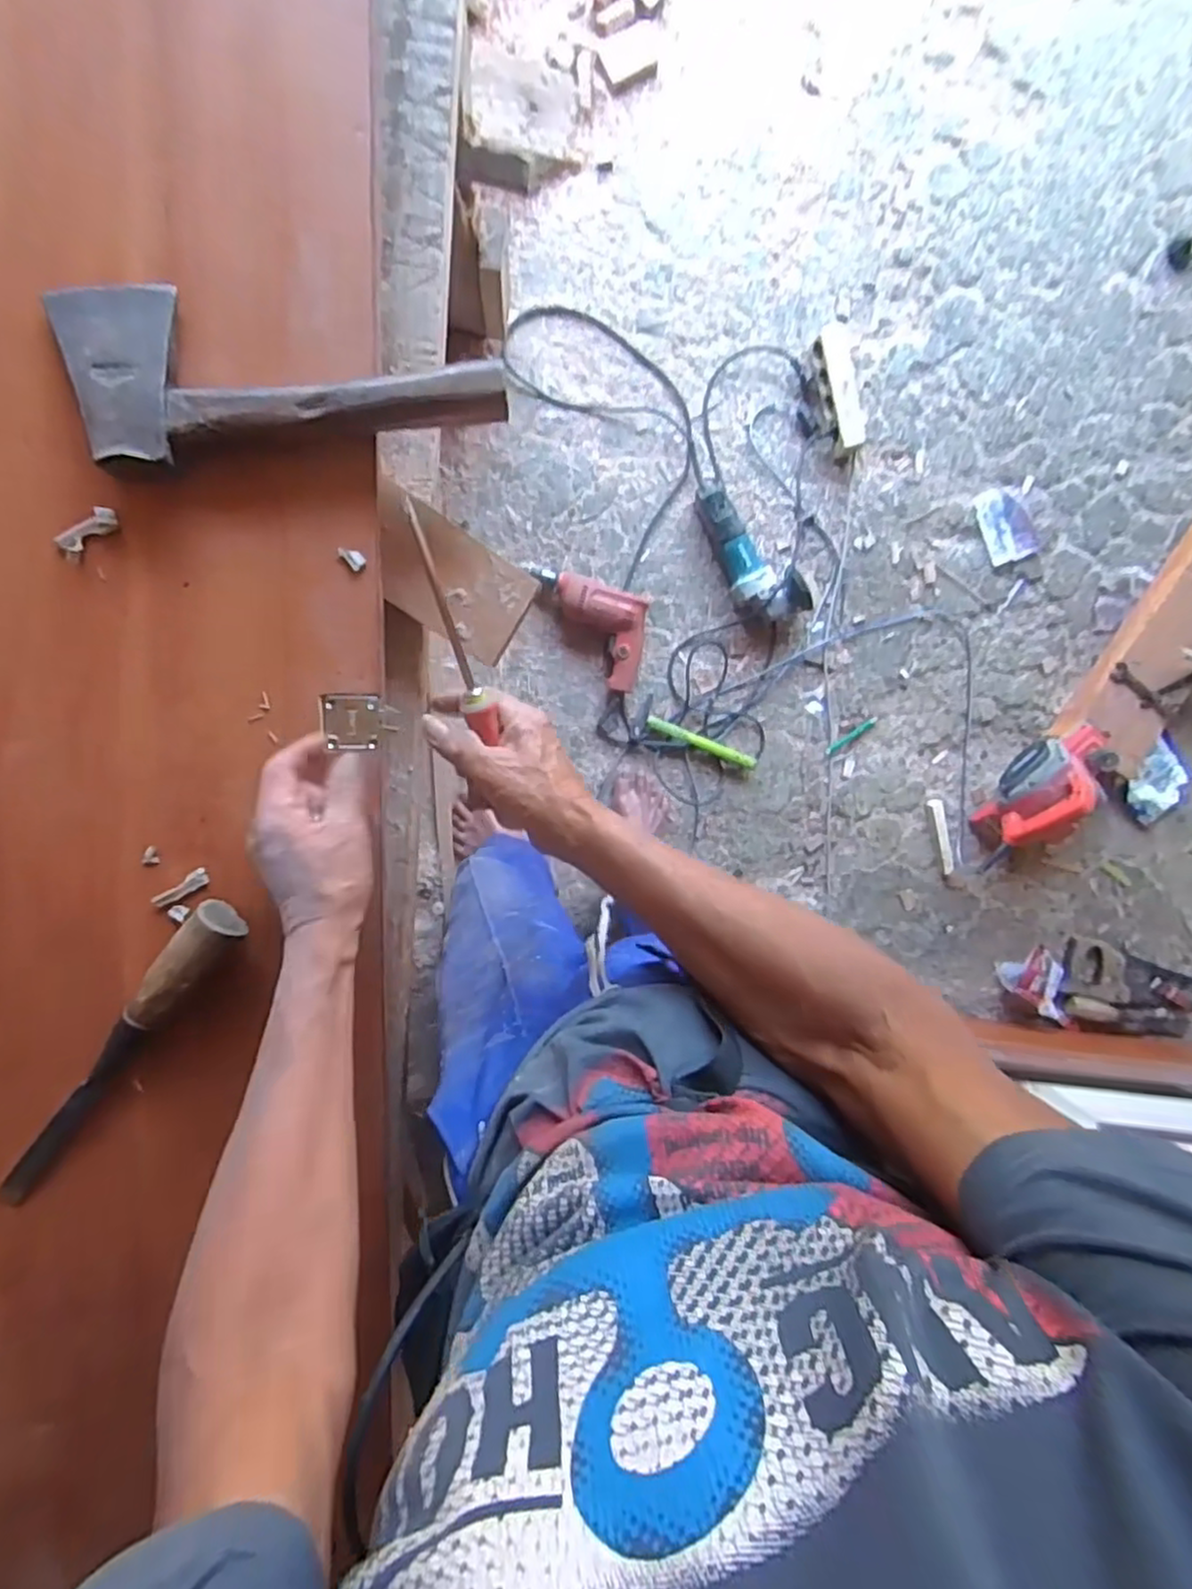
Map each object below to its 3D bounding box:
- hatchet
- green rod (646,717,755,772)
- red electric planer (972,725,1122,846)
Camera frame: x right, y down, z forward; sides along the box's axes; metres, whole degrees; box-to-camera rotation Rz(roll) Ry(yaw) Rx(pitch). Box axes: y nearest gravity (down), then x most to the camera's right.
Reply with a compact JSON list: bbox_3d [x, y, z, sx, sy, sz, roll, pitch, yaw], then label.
[{"bbox_3d":[-0.204,-0.289,0.458,0.276,0.029,0.109,-8,99,-2],"label":"hatchet"},{"bbox_3d":[0.198,-0.095,1.296,0.219,0.021,0.024,22,97,-7],"label":"green rod"},{"bbox_3d":[0.832,-0.013,1.277,0.117,0.172,0.247,38,95,-8],"label":"red electric planer"}]

